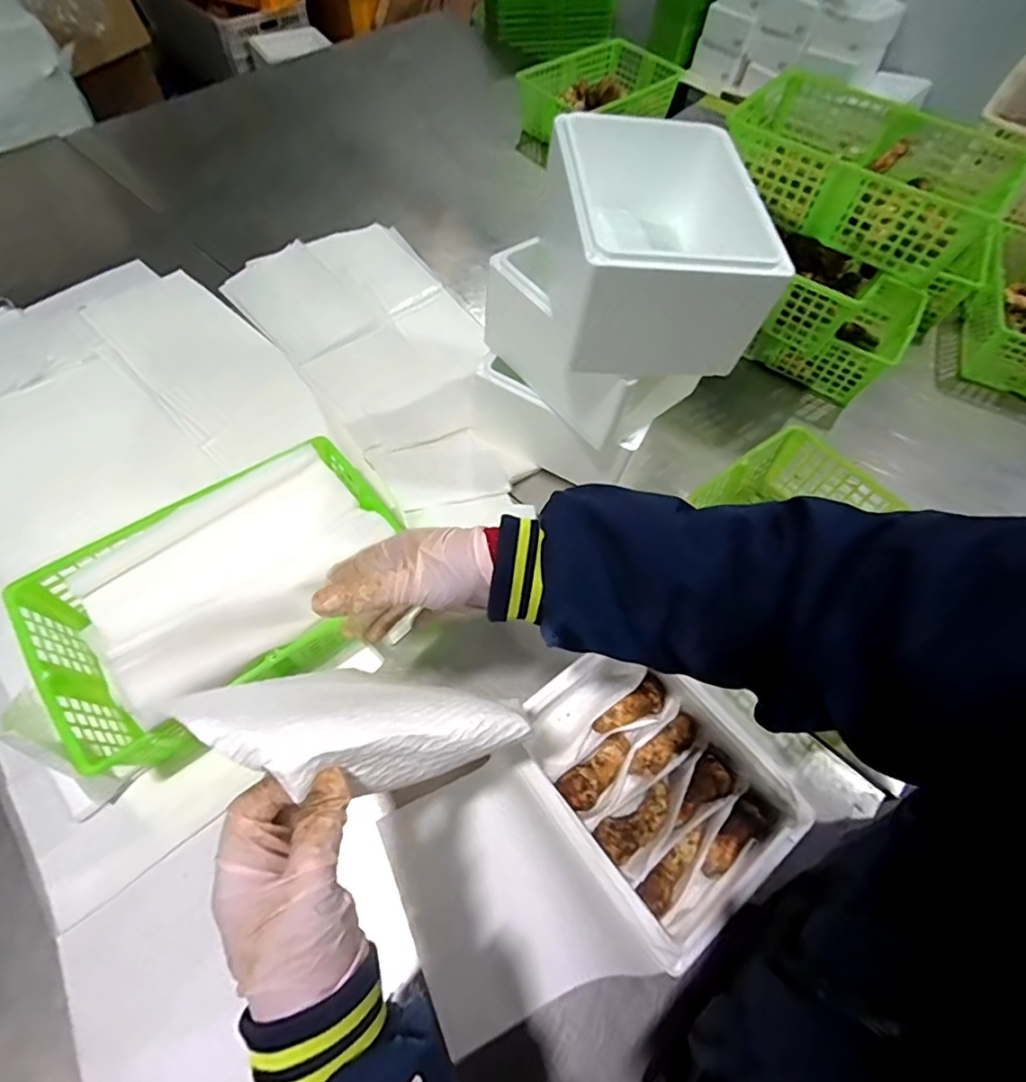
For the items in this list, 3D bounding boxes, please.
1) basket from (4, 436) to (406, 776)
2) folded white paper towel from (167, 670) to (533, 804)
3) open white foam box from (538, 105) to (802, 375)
[{"bbox_3d":[-0.298,0.058,0.601,0.345,0.103,0.225,-34,68,-21],"label":"basket"},{"bbox_3d":[-0.092,0.112,0.340,0.189,0.067,0.077,8,59,-18],"label":"folded white paper towel"},{"bbox_3d":[0.129,-0.282,0.535,0.165,0.128,0.217,-4,60,-6],"label":"open white foam box"}]

